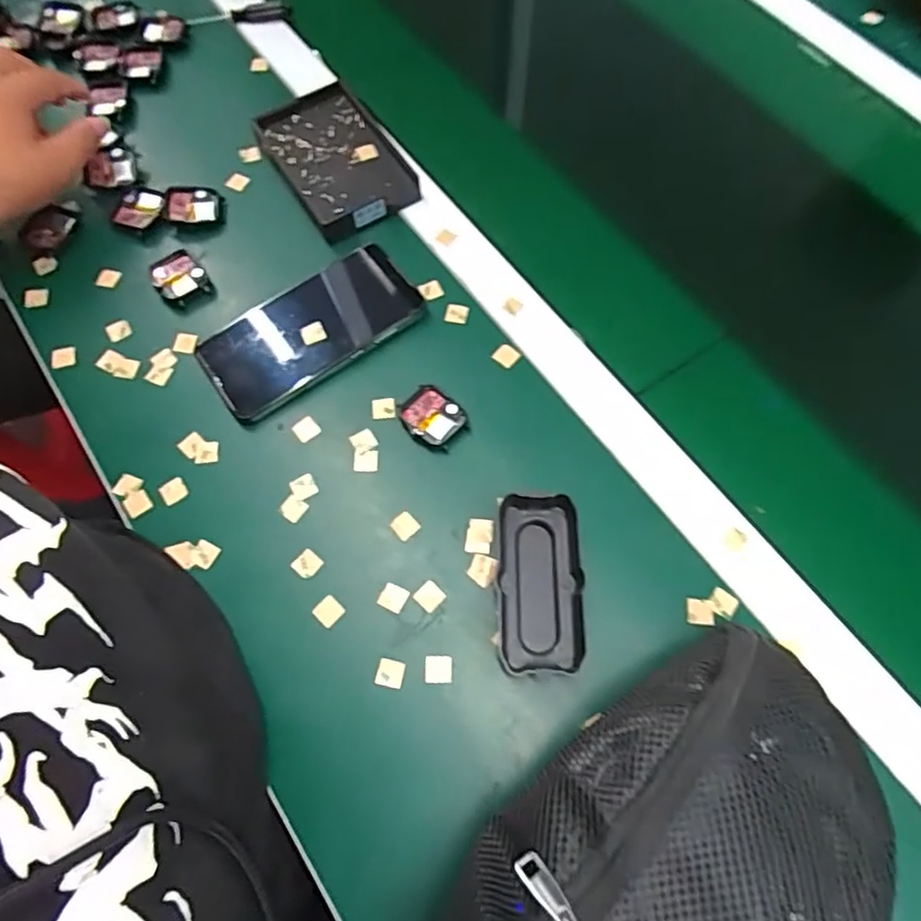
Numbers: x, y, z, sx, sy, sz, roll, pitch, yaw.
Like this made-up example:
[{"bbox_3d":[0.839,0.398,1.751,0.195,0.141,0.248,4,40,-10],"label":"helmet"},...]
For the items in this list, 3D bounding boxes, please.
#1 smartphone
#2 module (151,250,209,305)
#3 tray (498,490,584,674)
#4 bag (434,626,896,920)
[{"bbox_3d":[-0.112,-0.099,0.471,0.162,0.013,0.077,-34,72,-13],"label":"smartphone"},{"bbox_3d":[-0.222,-0.144,0.490,0.036,0.010,0.042,-40,73,-15],"label":"module"},{"bbox_3d":[0.050,0.077,0.393,0.051,0.026,0.106,1,68,0],"label":"tray"},{"bbox_3d":[0.086,0.208,0.299,0.276,0.096,0.137,-38,73,-14],"label":"bag"}]

